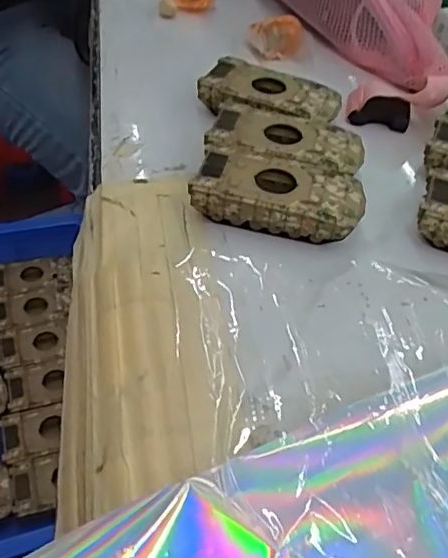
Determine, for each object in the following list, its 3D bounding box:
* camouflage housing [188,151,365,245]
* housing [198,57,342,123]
[{"bbox_3d":[0.033,-0.048,0.343,0.094,0.027,0.047,13,47,6],"label":"camouflage housing"},{"bbox_3d":[0.032,-0.124,0.415,0.096,0.029,0.055,15,47,8],"label":"housing"}]

